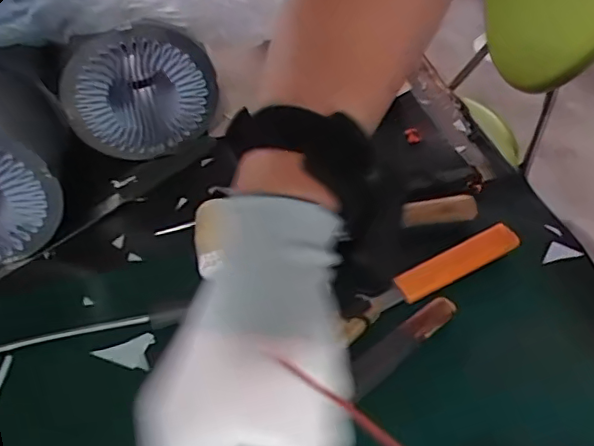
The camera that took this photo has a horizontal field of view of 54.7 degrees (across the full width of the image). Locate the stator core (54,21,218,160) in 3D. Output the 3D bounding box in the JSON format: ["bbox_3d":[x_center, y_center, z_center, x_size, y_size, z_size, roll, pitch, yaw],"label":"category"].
[{"bbox_3d":[-0.164,-0.146,0.609,0.155,0.149,0.089,-6,48,-6],"label":"stator core"}]

